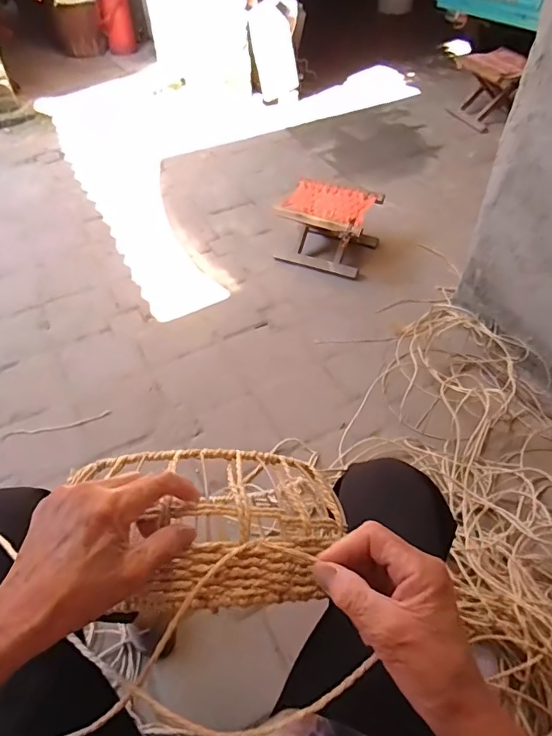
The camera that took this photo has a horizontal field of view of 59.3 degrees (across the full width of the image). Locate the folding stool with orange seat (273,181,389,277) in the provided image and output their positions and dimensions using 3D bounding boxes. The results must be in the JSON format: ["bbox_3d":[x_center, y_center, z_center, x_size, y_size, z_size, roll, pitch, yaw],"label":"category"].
[{"bbox_3d":[0.170,-0.448,1.559,0.276,0.186,0.235,21,52,21],"label":"folding stool with orange seat"}]

